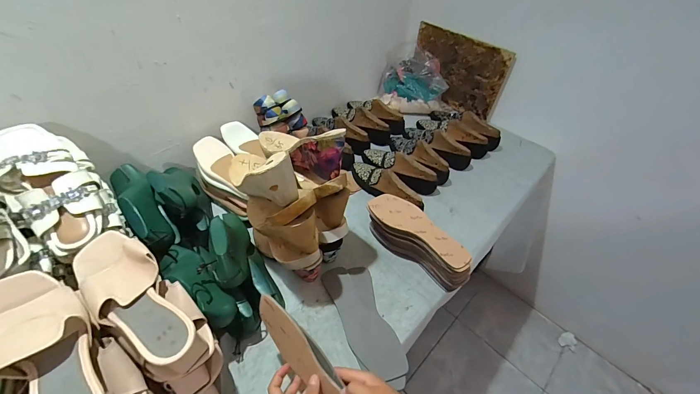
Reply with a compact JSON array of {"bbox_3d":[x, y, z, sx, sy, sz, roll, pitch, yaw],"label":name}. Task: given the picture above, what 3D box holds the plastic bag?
[{"bbox_3d":[0.253,-0.446,1.170,0.275,0.128,0.183,10,46,6],"label":"plastic bag"}]

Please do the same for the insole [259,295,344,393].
[{"bbox_3d":[-0.055,0.249,0.456,0.245,0.084,0.012,42,37,21],"label":"insole"}]

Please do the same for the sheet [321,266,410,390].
[{"bbox_3d":[0.027,0.249,0.634,0.099,0.010,0.249,-12,47,-15],"label":"sheet"}]

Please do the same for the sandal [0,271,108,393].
[{"bbox_3d":[-0.336,0.174,0.353,0.231,0.070,0.087,43,56,17],"label":"sandal"}]

